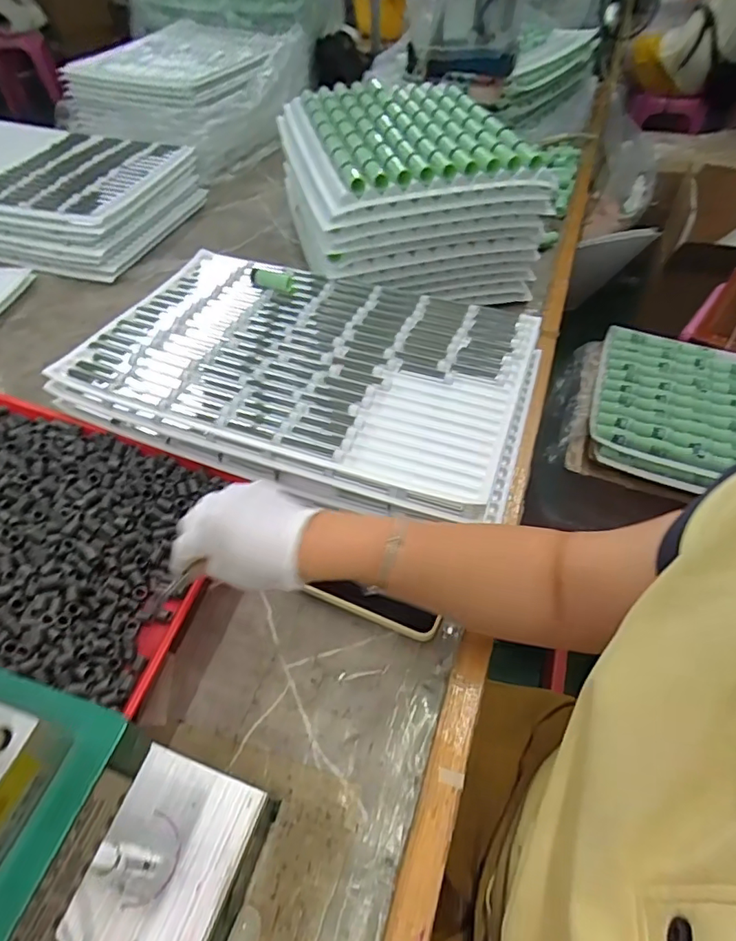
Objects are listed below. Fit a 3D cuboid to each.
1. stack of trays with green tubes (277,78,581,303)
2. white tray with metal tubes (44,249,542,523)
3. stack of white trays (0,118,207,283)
[{"bbox_3d":[0.051,-0.443,0.821,0.323,0.184,0.376,-12,51,-8],"label":"stack of trays with green tubes"},{"bbox_3d":[-0.065,-0.124,0.622,0.503,0.069,0.320,17,48,12],"label":"white tray with metal tubes"},{"bbox_3d":[-0.612,-0.541,0.989,0.506,0.123,0.345,13,52,12],"label":"stack of white trays"}]

